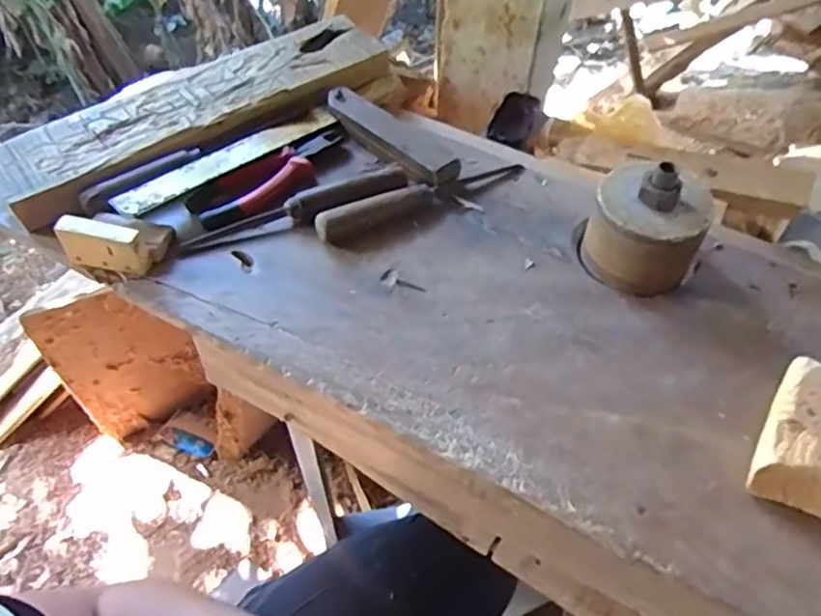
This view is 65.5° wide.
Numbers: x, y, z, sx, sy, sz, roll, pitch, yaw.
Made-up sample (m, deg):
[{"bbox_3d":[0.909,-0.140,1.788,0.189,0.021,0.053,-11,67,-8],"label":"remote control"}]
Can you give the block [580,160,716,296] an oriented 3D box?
[{"bbox_3d":[0.217,-0.076,0.588,0.097,0.102,0.094,1,53,-1],"label":"block"}]

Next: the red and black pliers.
[{"bbox_3d":[-0.145,-0.141,0.684,0.183,0.020,0.050,-33,61,-23],"label":"red and black pliers"}]

